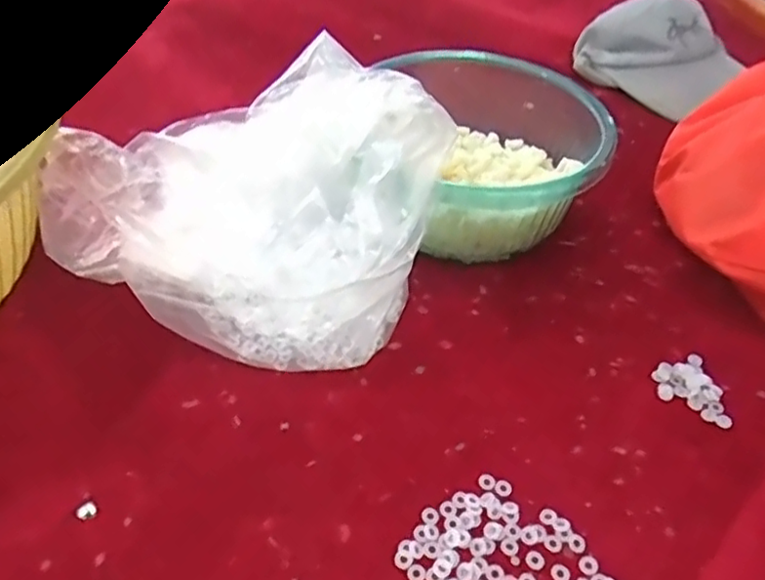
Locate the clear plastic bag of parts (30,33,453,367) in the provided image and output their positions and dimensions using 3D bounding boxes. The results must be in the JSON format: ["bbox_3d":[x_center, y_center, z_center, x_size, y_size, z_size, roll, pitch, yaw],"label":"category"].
[{"bbox_3d":[-0.078,-0.070,0.437,0.229,0.148,0.183,12,46,7],"label":"clear plastic bag of parts"}]

